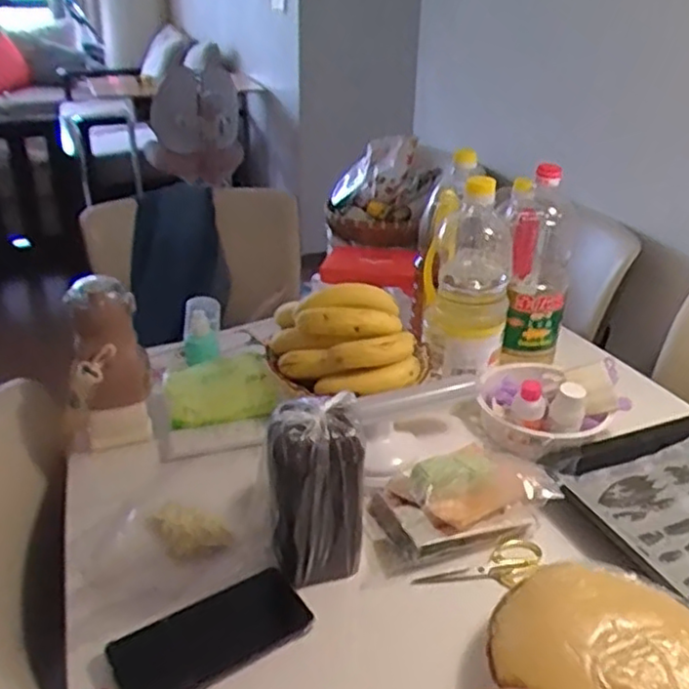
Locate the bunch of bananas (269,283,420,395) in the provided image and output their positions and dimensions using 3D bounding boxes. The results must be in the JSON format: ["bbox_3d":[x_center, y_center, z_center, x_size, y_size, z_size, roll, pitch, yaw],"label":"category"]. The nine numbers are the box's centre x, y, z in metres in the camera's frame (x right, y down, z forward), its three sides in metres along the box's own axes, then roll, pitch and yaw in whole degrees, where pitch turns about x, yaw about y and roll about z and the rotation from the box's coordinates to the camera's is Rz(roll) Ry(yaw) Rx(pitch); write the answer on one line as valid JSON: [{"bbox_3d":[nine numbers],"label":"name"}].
[{"bbox_3d":[-0.006,-0.016,0.859,0.169,0.099,0.149,-3,29,-11],"label":"bunch of bananas"}]

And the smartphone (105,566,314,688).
[{"bbox_3d":[-0.114,0.250,0.588,0.161,0.010,0.082,-18,34,-29],"label":"smartphone"}]

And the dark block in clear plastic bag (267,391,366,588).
[{"bbox_3d":[-0.026,0.138,0.633,0.083,0.173,0.061,-13,32,-23],"label":"dark block in clear plastic bag"}]

